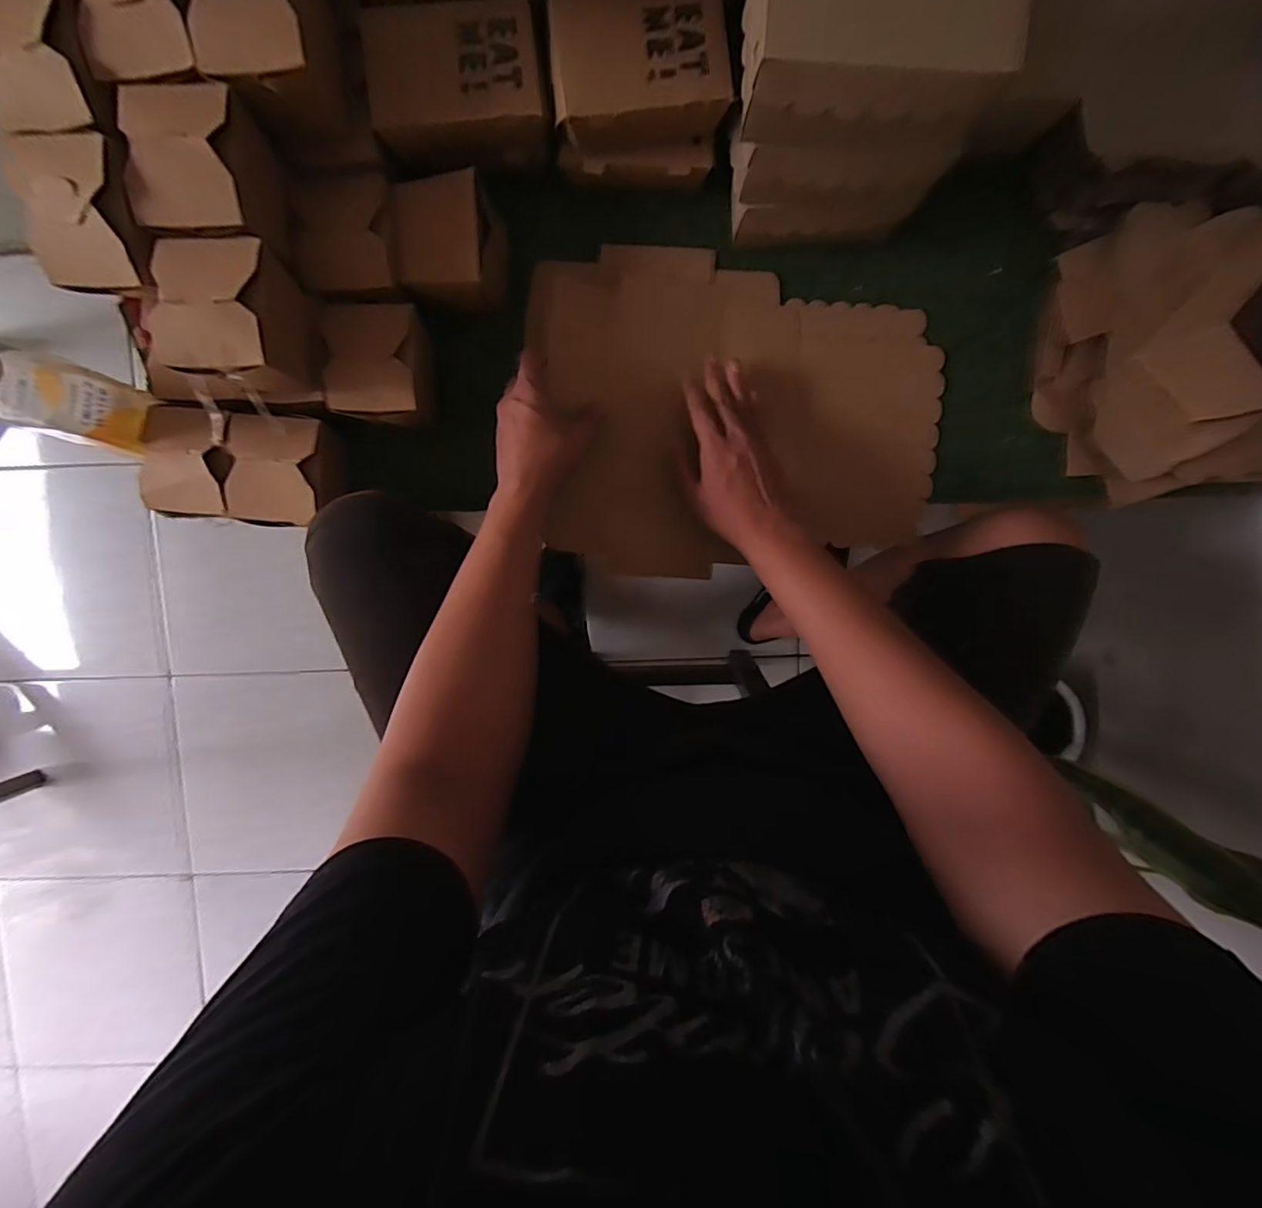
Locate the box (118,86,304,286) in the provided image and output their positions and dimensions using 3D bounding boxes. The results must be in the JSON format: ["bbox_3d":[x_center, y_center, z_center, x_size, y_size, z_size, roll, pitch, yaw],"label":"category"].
[{"bbox_3d":[-0.332,-0.336,0.439,0.083,0.081,0.101,-2,95,1],"label":"box"}]

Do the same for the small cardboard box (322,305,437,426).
[{"bbox_3d":[-0.234,-0.230,0.542,0.098,0.089,0.102,1,95,1],"label":"small cardboard box"}]

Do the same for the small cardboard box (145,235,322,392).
[{"bbox_3d":[-0.324,-0.234,0.458,0.085,0.092,0.104,4,95,1],"label":"small cardboard box"}]

